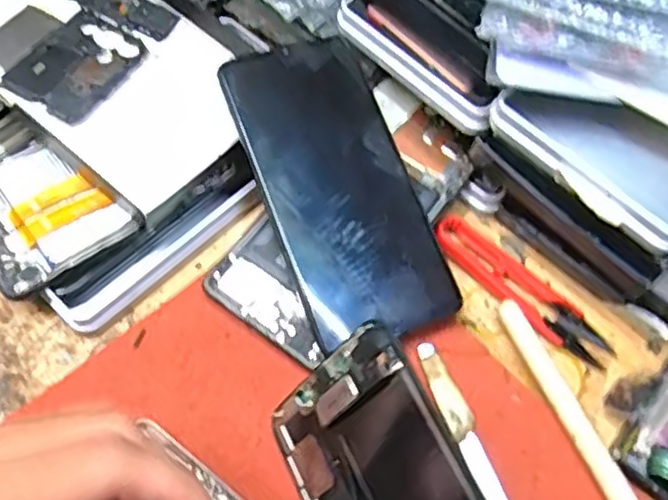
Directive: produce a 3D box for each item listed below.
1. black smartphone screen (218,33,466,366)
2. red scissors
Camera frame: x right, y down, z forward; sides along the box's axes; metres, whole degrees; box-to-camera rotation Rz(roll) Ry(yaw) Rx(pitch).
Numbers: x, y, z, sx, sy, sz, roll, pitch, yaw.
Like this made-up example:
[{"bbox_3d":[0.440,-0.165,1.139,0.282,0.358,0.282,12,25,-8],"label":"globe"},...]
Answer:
[{"bbox_3d":[0.002,-0.031,0.326,0.070,0.004,0.153,-18,77,-18],"label":"black smartphone screen"},{"bbox_3d":[0.092,0.019,0.337,0.099,0.006,0.022,39,67,16],"label":"red scissors"}]

